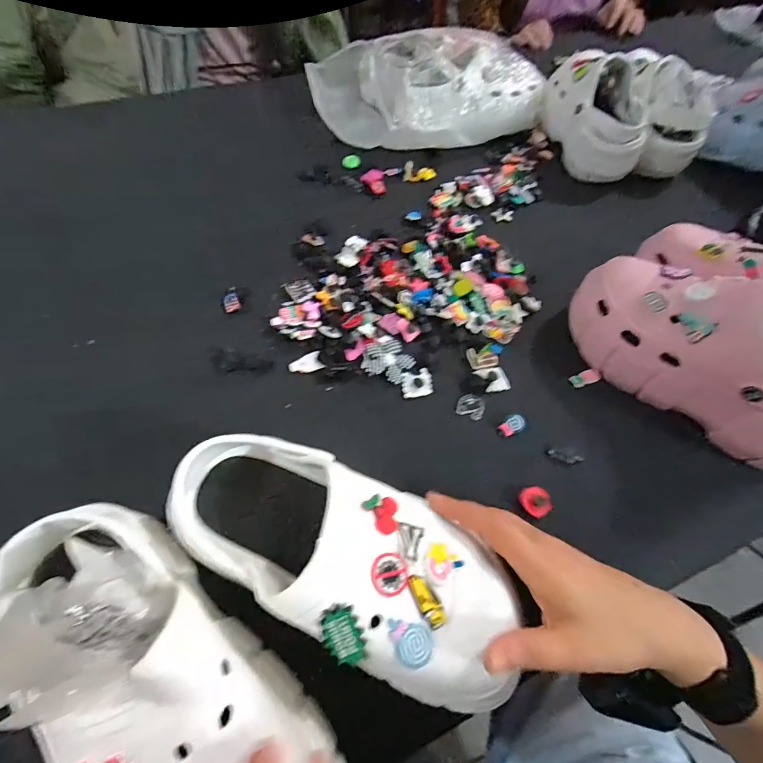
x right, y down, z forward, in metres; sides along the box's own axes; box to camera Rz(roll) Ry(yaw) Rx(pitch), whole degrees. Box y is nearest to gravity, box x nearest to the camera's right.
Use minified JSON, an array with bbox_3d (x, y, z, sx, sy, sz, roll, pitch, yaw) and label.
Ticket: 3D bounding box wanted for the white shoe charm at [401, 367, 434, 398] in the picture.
[{"bbox_3d":[0.037,0.001,0.410,0.033,0.004,0.029,-10,59,-9],"label":"white shoe charm"}]

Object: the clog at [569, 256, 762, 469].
[{"bbox_3d":[0.307,-0.028,0.375,0.089,0.104,0.257,-37,67,-23],"label":"clog"}]

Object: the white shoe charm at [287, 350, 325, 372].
[{"bbox_3d":[-0.079,-0.019,0.418,0.036,0.006,0.022,-12,60,-11],"label":"white shoe charm"}]

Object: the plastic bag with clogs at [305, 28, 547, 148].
[{"bbox_3d":[0.073,-0.494,0.656,0.298,0.106,0.276,-31,65,-20],"label":"plastic bag with clogs"}]

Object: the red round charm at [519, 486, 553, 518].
[{"bbox_3d":[0.135,0.105,0.347,0.025,0.007,0.025,1,58,-2],"label":"red round charm"}]

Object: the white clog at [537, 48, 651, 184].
[{"bbox_3d":[0.329,-0.425,0.620,0.096,0.114,0.218,-7,59,-7],"label":"white clog"}]

